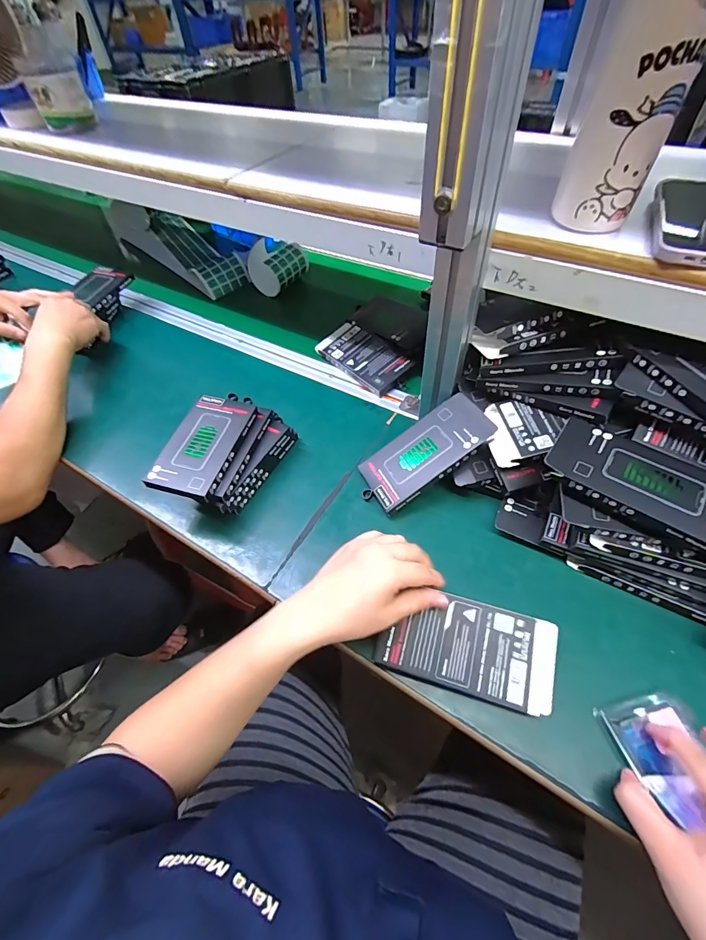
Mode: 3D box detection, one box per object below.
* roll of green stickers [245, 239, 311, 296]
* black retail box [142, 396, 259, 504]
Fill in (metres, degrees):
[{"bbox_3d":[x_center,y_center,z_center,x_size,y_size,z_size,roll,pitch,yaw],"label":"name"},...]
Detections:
[{"bbox_3d":[-0.149,-0.385,0.761,0.094,0.074,0.090,20,57,17],"label":"roll of green stickers"},{"bbox_3d":[-0.172,-0.036,0.465,0.078,0.021,0.148,13,55,12],"label":"black retail box"}]

